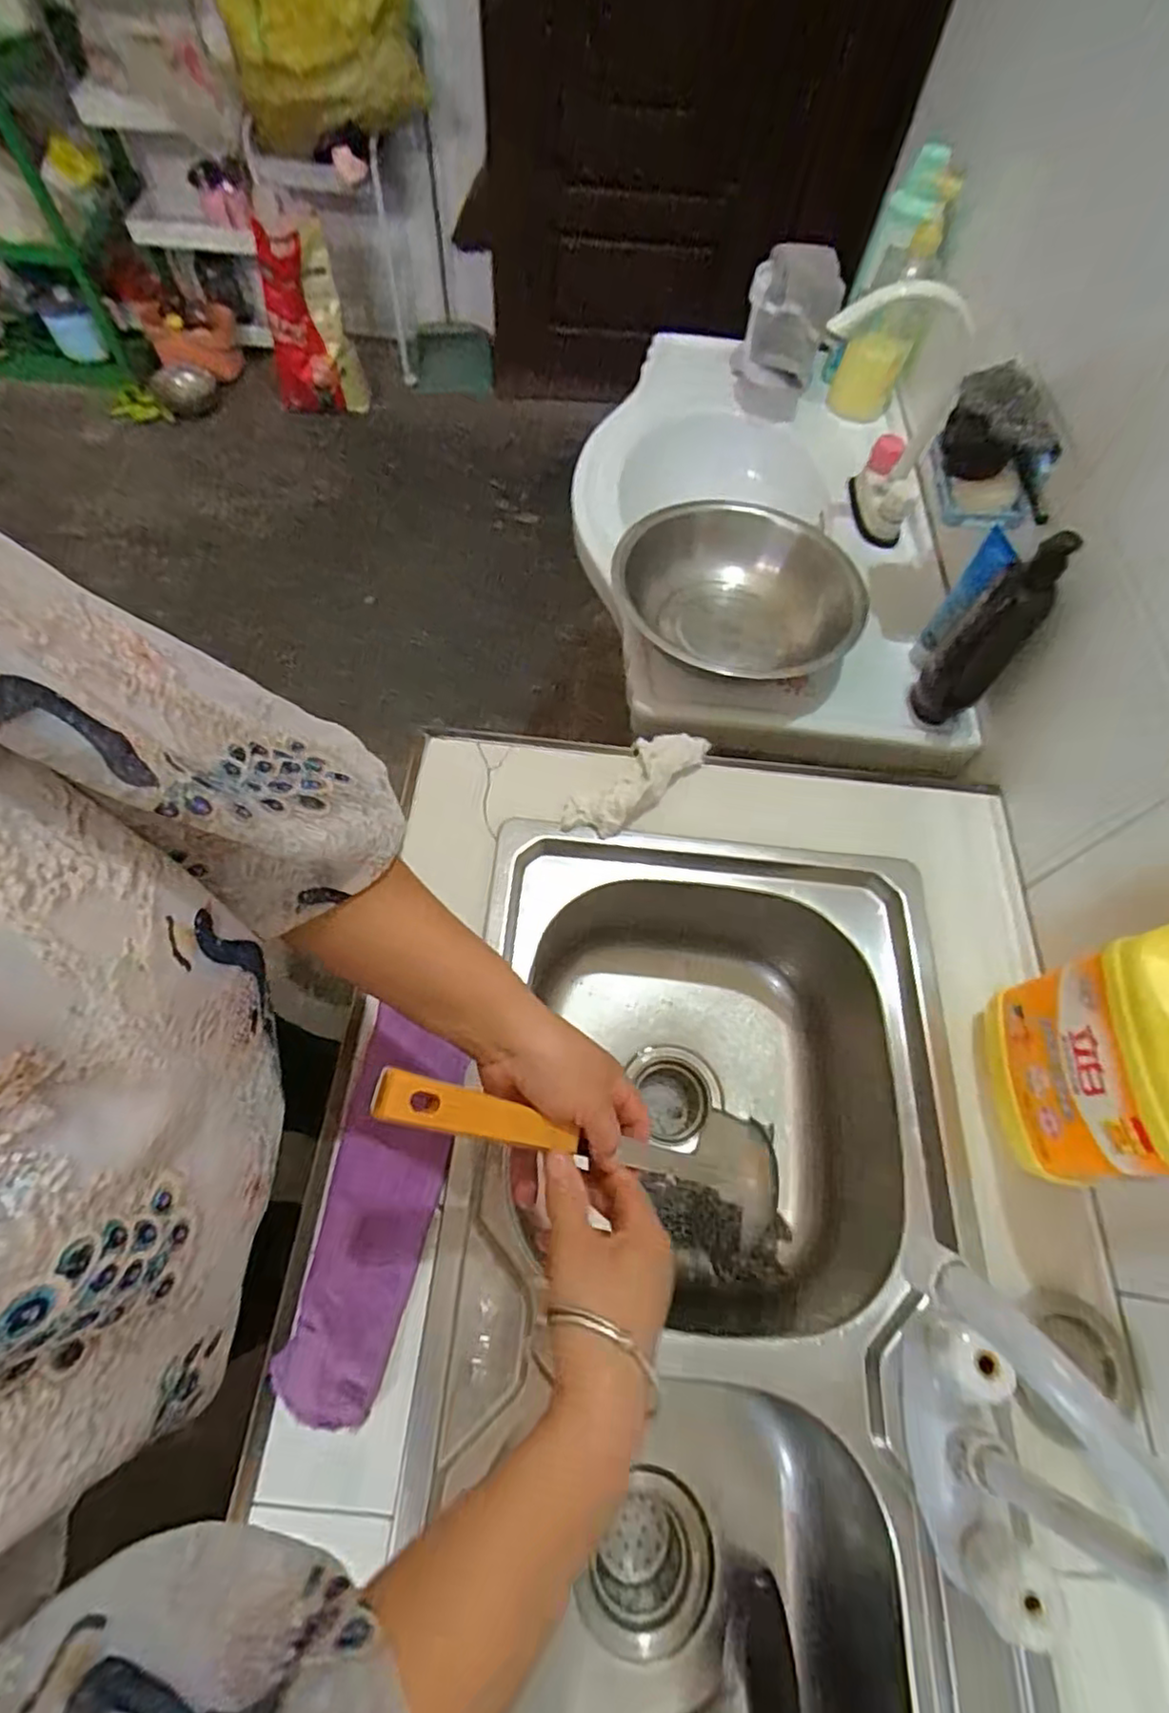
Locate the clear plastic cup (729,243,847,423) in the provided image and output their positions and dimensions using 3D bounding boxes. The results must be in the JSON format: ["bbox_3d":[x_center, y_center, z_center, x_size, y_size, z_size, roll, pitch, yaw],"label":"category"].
[{"bbox_3d":[0.290,-0.759,0.965,0.124,0.167,0.135,2,63,-3],"label":"clear plastic cup"}]

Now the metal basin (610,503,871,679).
[{"bbox_3d":[0.167,-0.283,0.767,0.257,0.103,0.274,-8,64,-8],"label":"metal basin"}]

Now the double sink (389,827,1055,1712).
[{"bbox_3d":[0.093,0.363,0.552,0.405,0.221,0.731,5,63,-1],"label":"double sink"}]

